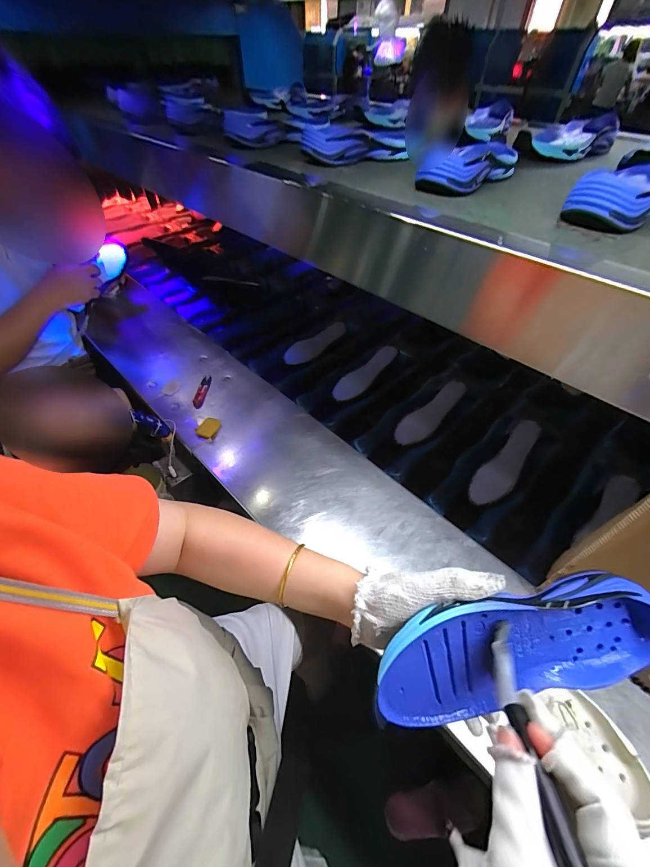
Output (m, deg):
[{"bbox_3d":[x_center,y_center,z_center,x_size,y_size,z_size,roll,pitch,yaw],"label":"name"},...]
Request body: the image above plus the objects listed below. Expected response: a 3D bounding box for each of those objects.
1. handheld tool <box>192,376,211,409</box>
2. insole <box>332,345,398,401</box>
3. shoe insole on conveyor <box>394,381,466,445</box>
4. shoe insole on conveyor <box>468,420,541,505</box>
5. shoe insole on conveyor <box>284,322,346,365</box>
[{"bbox_3d":[-0.282,-0.100,0.796,0.026,0.013,0.110,6,47,-1],"label":"handheld tool"},{"bbox_3d":[0.102,-0.151,0.861,0.198,0.018,0.058,-40,59,-6],"label":"insole"},{"bbox_3d":[0.239,-0.045,0.774,0.195,0.013,0.062,-40,58,-5],"label":"shoe insole on conveyor"},{"bbox_3d":[0.353,0.056,0.667,0.060,0.016,0.194,37,86,27],"label":"shoe insole on conveyor"},{"bbox_3d":[-0.024,-0.246,0.948,0.195,0.011,0.064,-28,78,-12],"label":"shoe insole on conveyor"}]

